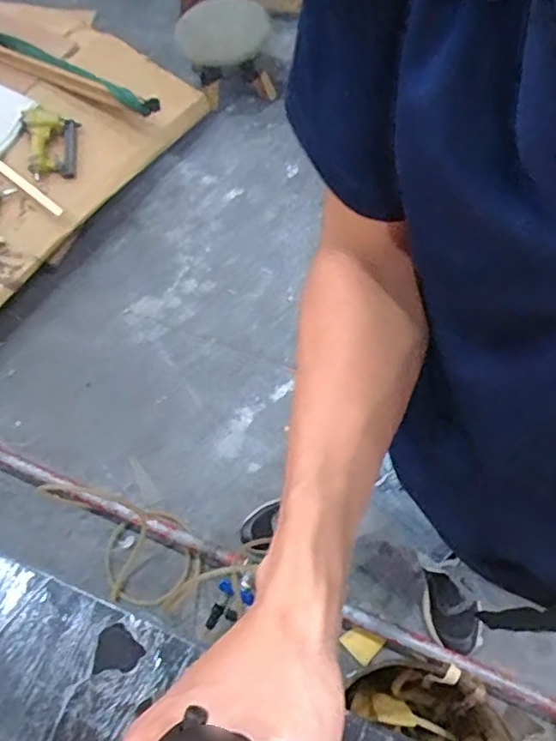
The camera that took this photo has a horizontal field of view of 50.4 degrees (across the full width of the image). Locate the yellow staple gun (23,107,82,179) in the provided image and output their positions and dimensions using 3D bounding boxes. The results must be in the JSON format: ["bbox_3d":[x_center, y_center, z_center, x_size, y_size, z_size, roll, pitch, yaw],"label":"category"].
[{"bbox_3d":[-0.598,-0.607,1.569,0.132,0.039,0.213,-7,84,-15],"label":"yellow staple gun"}]

